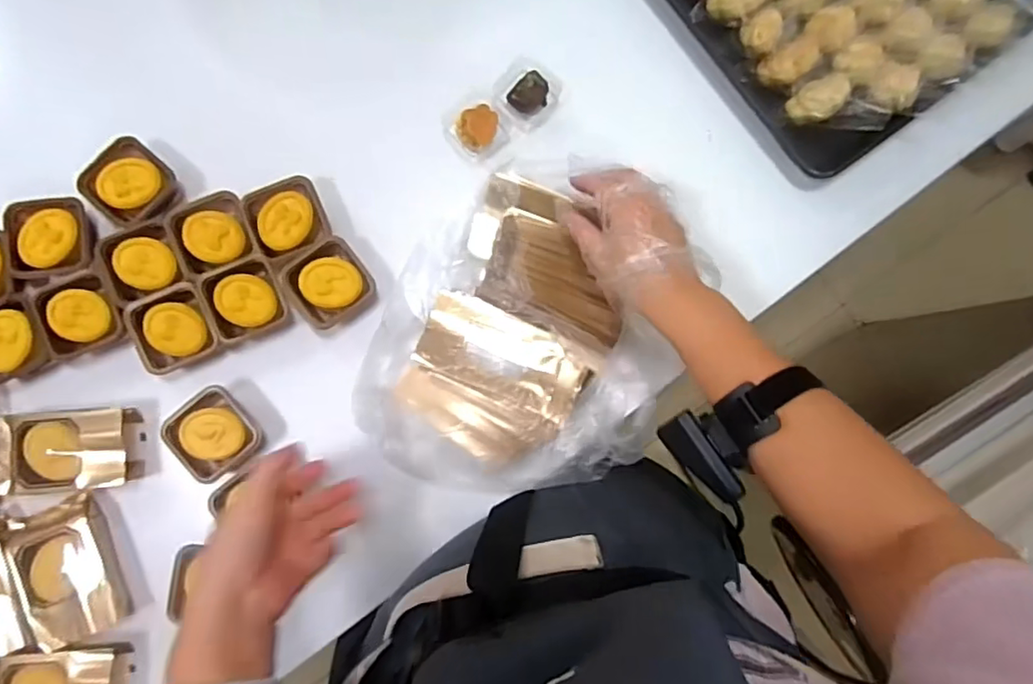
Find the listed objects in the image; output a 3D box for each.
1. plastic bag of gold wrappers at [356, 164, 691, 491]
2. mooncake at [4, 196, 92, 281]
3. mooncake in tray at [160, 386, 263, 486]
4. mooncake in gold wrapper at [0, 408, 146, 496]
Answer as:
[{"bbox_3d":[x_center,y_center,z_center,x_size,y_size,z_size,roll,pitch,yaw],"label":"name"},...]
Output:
[{"bbox_3d":[-0.013,0.013,0.495,0.229,0.076,0.237,-36,90,-2],"label":"plastic bag of gold wrappers"},{"bbox_3d":[-0.390,-0.087,0.511,0.059,0.032,0.061,-4,89,-2],"label":"mooncake"},{"bbox_3d":[-0.252,0.078,0.508,0.062,0.030,0.065,-40,90,-2],"label":"mooncake in tray"},{"bbox_3d":[-0.367,0.089,0.504,0.132,0.035,0.065,-5,89,11],"label":"mooncake in gold wrapper"}]

